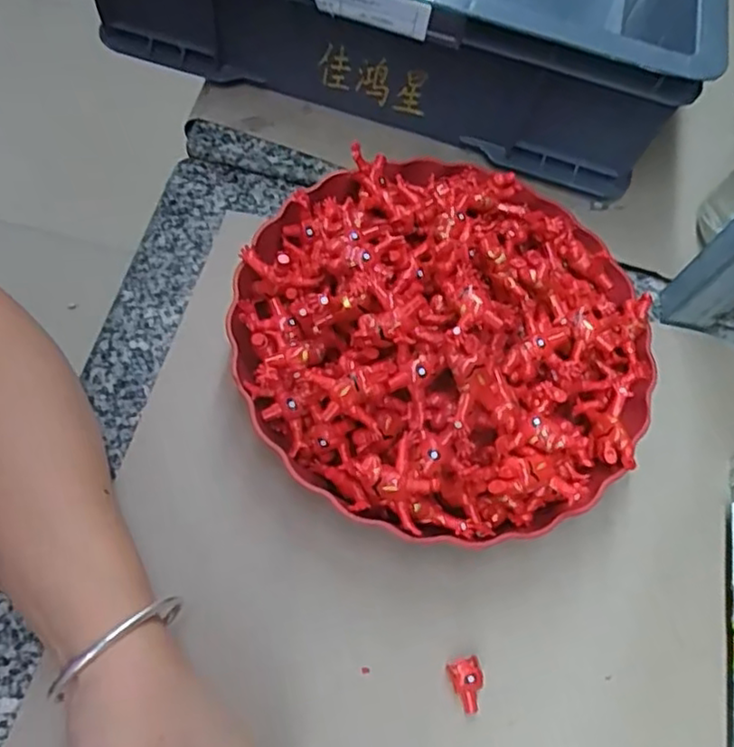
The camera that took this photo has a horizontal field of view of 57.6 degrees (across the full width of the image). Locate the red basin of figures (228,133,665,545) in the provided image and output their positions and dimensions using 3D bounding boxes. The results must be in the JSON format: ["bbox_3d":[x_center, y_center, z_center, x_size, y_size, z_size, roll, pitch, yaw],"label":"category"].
[{"bbox_3d":[0.046,-0.028,0.385,0.232,0.098,0.241,3,65,-6],"label":"red basin of figures"}]

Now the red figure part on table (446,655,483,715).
[{"bbox_3d":[0.053,0.162,0.347,0.016,0.009,0.026,-15,66,-9],"label":"red figure part on table"}]

